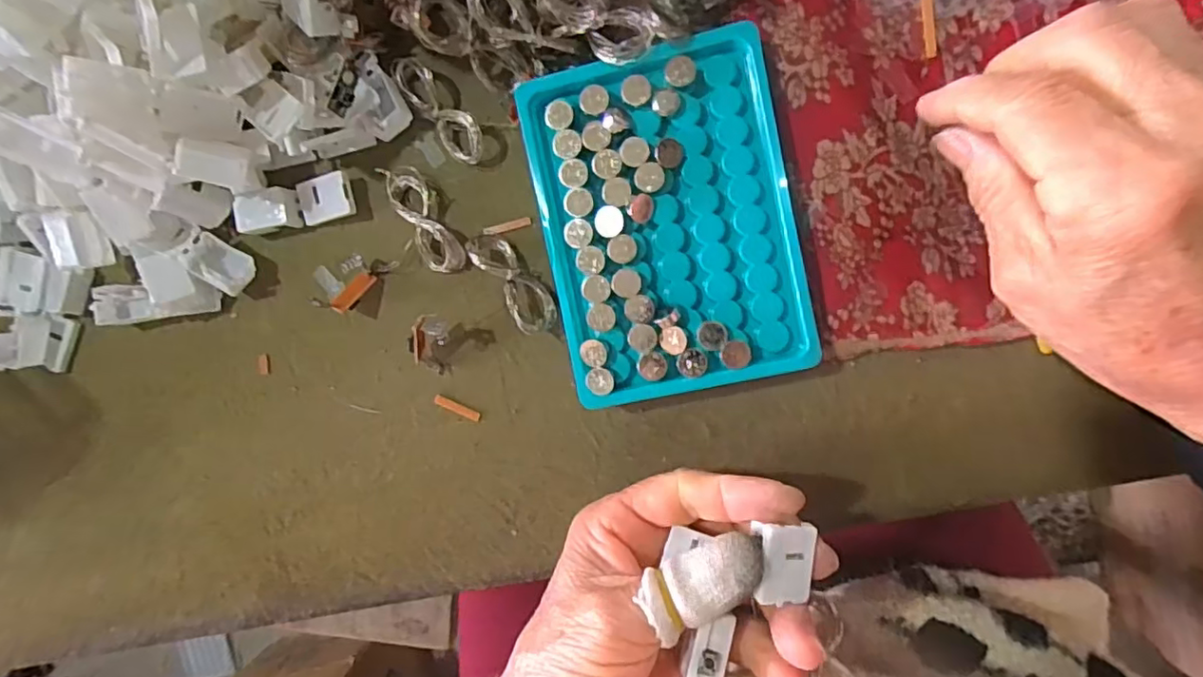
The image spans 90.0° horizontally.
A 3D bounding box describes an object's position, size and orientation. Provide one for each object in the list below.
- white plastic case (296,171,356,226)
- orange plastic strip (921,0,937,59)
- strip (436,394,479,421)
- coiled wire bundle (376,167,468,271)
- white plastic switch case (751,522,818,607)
[{"bbox_3d":[-0.123,-0.063,0.269,0.024,0.005,0.020,-12,93,7],"label":"white plastic case"},{"bbox_3d":[0.125,-0.119,0.229,0.004,0.004,0.022,-10,93,7],"label":"orange plastic strip"},{"bbox_3d":[-0.065,0.032,0.271,0.022,0.004,0.004,24,96,4],"label":"strip"},{"bbox_3d":[-0.078,-0.052,0.261,0.018,0.005,0.053,-28,91,7],"label":"coiled wire bundle"},{"bbox_3d":[0.061,0.075,0.203,0.022,0.006,0.025,4,96,-18],"label":"white plastic switch case"}]

